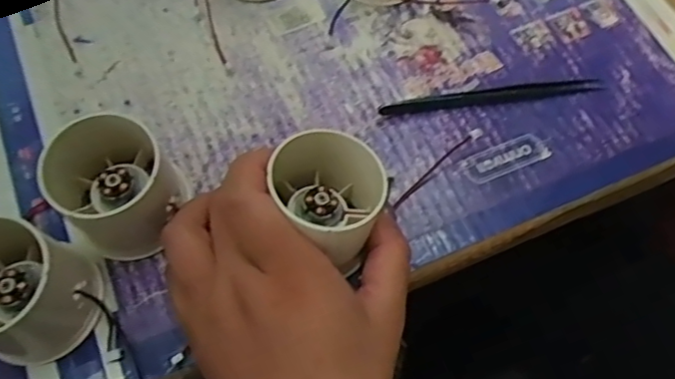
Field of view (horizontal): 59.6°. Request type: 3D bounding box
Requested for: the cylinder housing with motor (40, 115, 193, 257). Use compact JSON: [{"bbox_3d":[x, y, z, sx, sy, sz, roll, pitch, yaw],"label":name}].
[{"bbox_3d":[-0.100,-0.001,0.269,0.054,0.049,0.051,1,64,-2],"label":"cylinder housing with motor"}]

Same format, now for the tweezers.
[{"bbox_3d":[0.085,-0.053,0.322,0.127,0.010,0.009,-10,66,-6],"label":"tweezers"}]

